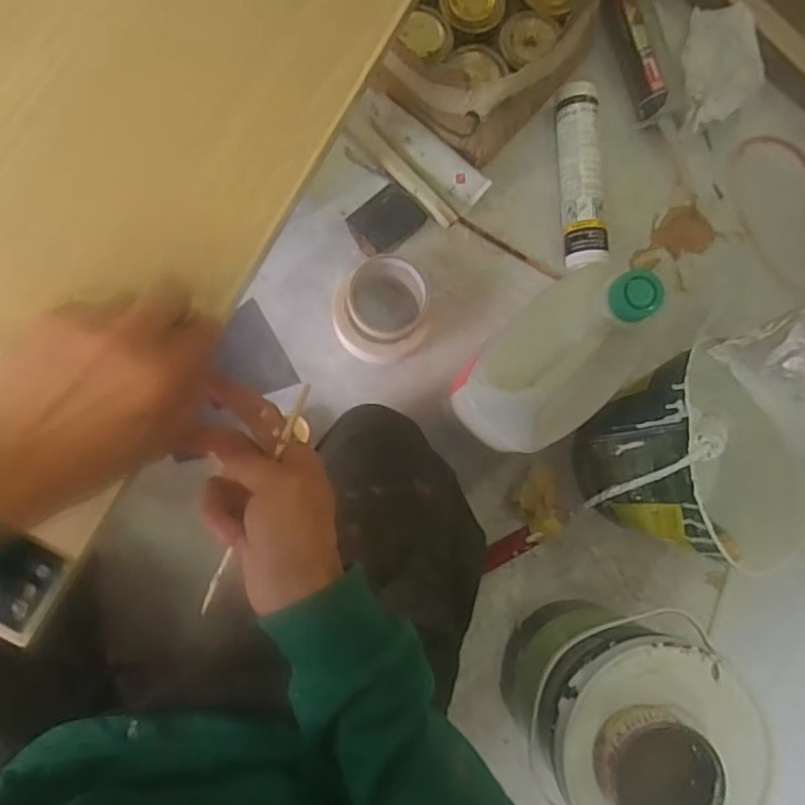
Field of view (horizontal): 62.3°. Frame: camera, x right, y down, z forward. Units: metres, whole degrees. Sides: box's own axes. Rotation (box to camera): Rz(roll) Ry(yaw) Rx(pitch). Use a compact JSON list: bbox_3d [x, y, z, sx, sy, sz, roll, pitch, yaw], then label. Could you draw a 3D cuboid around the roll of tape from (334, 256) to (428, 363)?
[{"bbox_3d":[-0.023,-0.098,0.716,0.100,0.061,0.107,1,83,-5],"label":"roll of tape"}]

